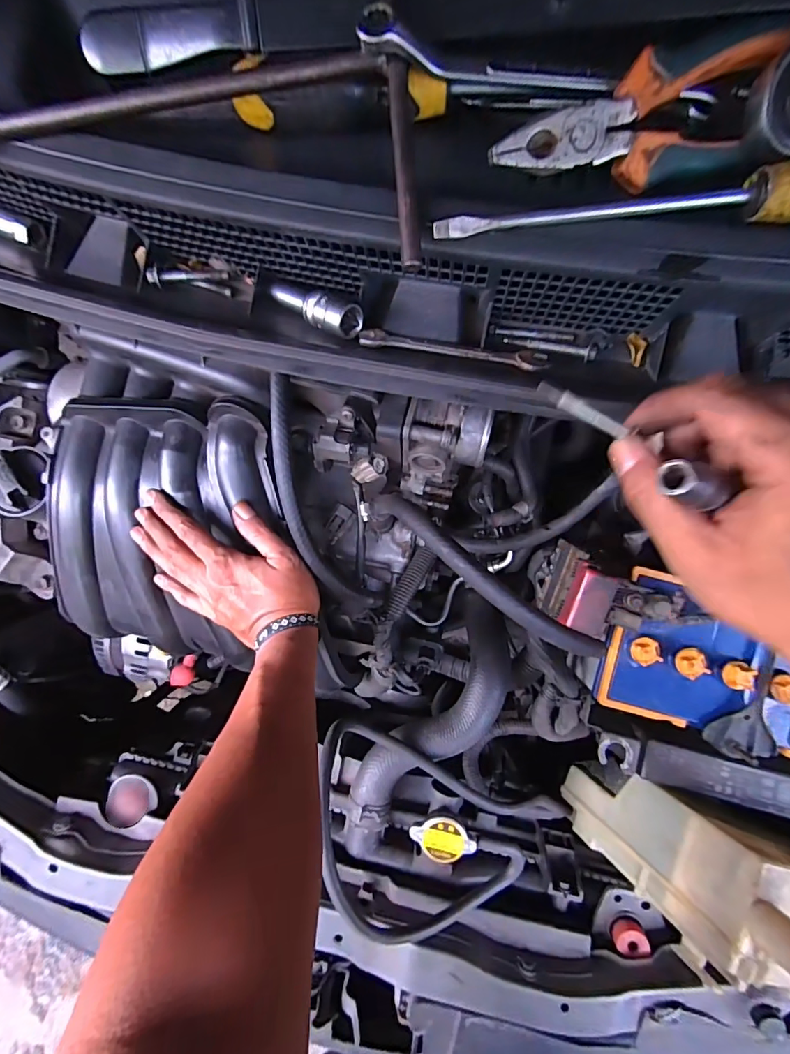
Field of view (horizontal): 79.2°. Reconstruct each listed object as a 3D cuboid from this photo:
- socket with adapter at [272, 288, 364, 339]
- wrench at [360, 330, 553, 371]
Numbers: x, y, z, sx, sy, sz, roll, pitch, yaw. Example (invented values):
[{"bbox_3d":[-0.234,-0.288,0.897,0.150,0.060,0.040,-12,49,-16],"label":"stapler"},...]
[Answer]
[{"bbox_3d":[-0.054,-0.140,0.303,0.070,0.017,0.021,29,89,20],"label":"socket with adapter"},{"bbox_3d":[0.035,-0.108,0.292,0.114,0.011,0.015,9,88,4],"label":"wrench"}]

